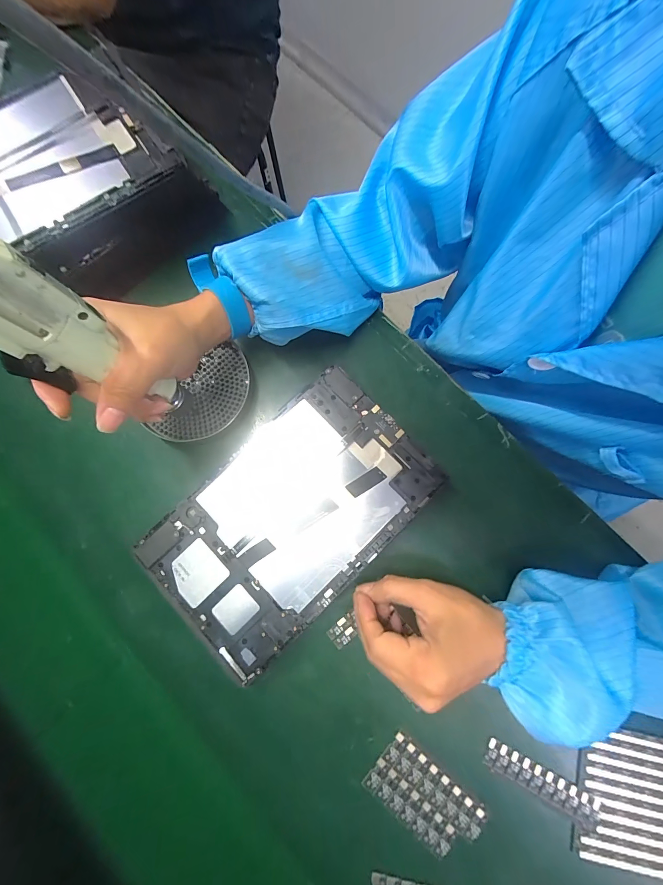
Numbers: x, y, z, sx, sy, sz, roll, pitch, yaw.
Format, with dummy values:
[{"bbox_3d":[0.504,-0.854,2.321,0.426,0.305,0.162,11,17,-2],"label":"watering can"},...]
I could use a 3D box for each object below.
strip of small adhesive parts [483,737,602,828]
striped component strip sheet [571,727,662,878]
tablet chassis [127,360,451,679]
[{"bbox_3d":[0.174,0.282,0.271,0.097,0.004,0.022,28,81,5],"label":"strip of small adhesive parts"},{"bbox_3d":[0.246,0.292,0.268,0.084,0.005,0.097,13,80,2],"label":"striped component strip sheet"},{"bbox_3d":[-0.034,0.062,0.286,0.236,0.008,0.143,-43,83,-6],"label":"tablet chassis"}]

